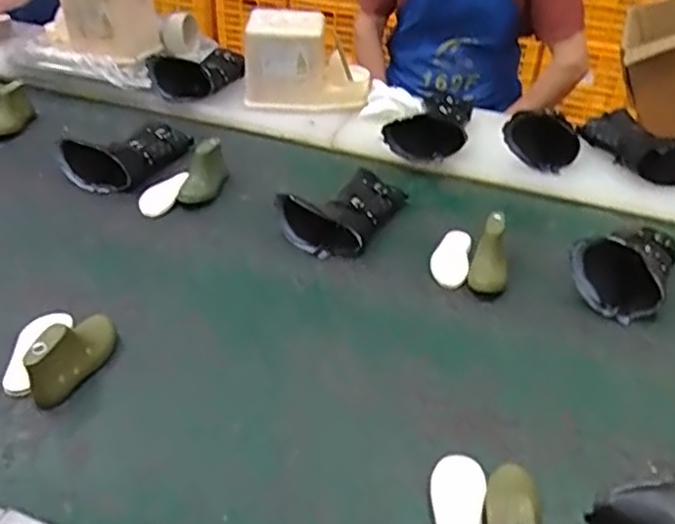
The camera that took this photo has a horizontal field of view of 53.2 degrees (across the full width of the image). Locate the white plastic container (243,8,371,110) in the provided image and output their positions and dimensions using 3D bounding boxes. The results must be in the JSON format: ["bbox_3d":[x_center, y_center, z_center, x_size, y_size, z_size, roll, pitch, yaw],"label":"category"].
[{"bbox_3d":[-0.059,-0.394,1.305,0.242,0.149,0.132,-3,38,-6],"label":"white plastic container"}]

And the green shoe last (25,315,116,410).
[{"bbox_3d":[-0.305,0.099,0.783,0.046,0.069,0.121,11,39,12],"label":"green shoe last"}]

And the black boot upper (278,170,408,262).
[{"bbox_3d":[0.010,-0.099,1.085,0.143,0.073,0.226,19,41,20],"label":"black boot upper"}]

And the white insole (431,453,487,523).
[{"bbox_3d":[0.122,0.253,0.683,0.053,0.006,0.134,3,37,11],"label":"white insole"}]

